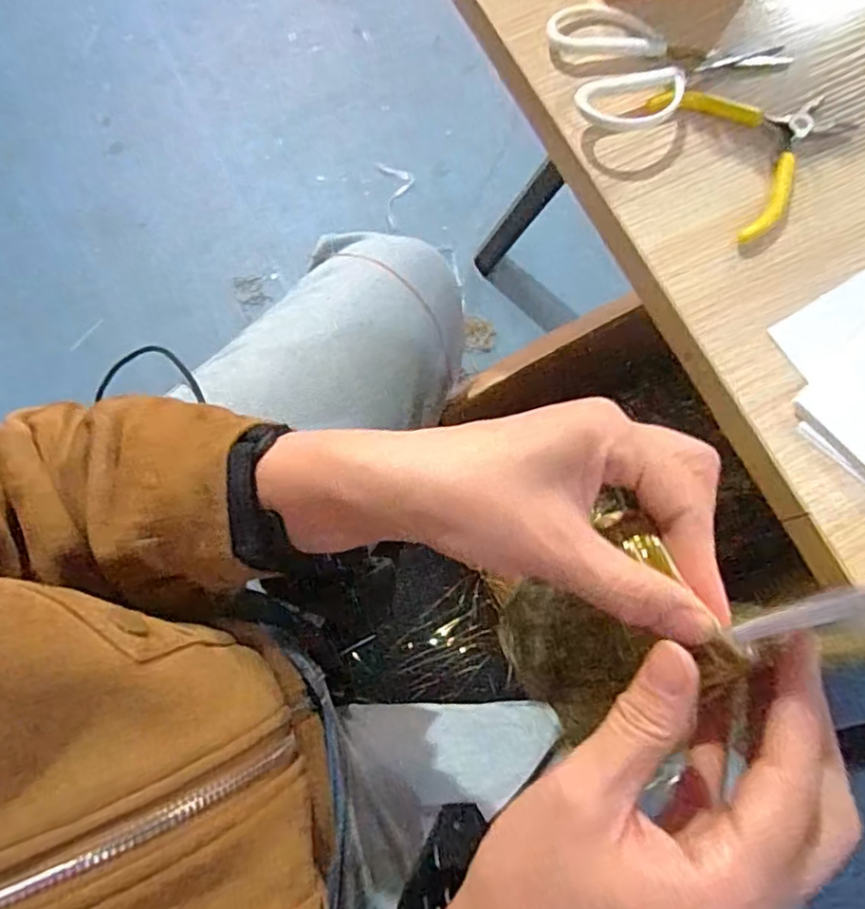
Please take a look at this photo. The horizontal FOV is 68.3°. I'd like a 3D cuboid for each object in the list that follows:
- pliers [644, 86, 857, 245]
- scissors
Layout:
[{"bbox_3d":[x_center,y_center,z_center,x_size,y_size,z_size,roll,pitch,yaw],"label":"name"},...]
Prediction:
[{"bbox_3d":[0.191,-0.184,0.368,0.100,0.009,0.098,-29,77,-9],"label":"pliers"},{"bbox_3d":[0.142,-0.235,0.378,0.140,0.018,0.088,-3,74,-2],"label":"scissors"}]

